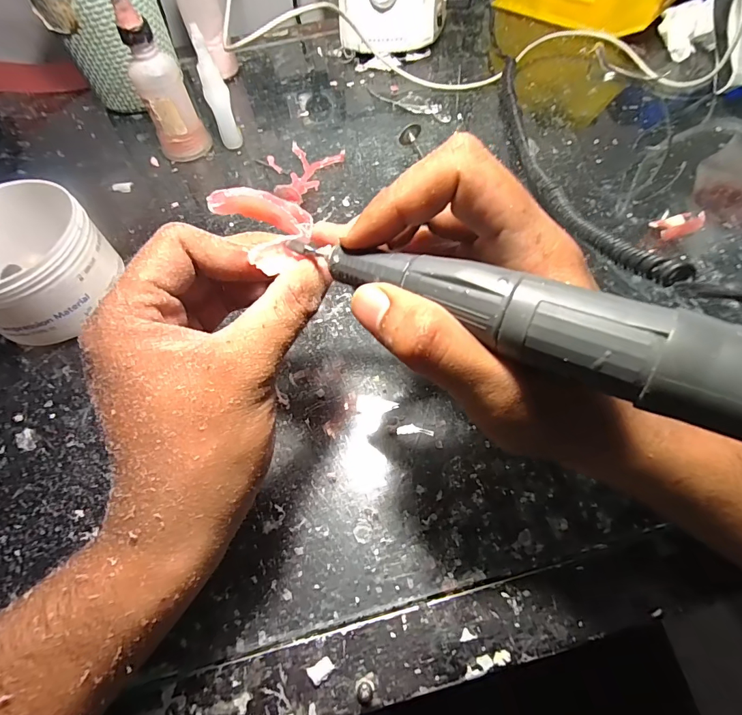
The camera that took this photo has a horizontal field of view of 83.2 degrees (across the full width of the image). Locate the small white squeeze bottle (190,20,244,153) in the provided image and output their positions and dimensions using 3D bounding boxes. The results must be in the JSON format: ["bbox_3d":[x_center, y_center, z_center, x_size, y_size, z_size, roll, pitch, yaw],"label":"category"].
[{"bbox_3d":[-0.126,-0.216,0.343,0.018,0.084,0.019,-16,61,-6],"label":"small white squeeze bottle"}]

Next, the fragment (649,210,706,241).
[{"bbox_3d":[0.215,-0.093,0.295,0.037,0.012,0.019,-18,61,-7],"label":"fragment"}]

